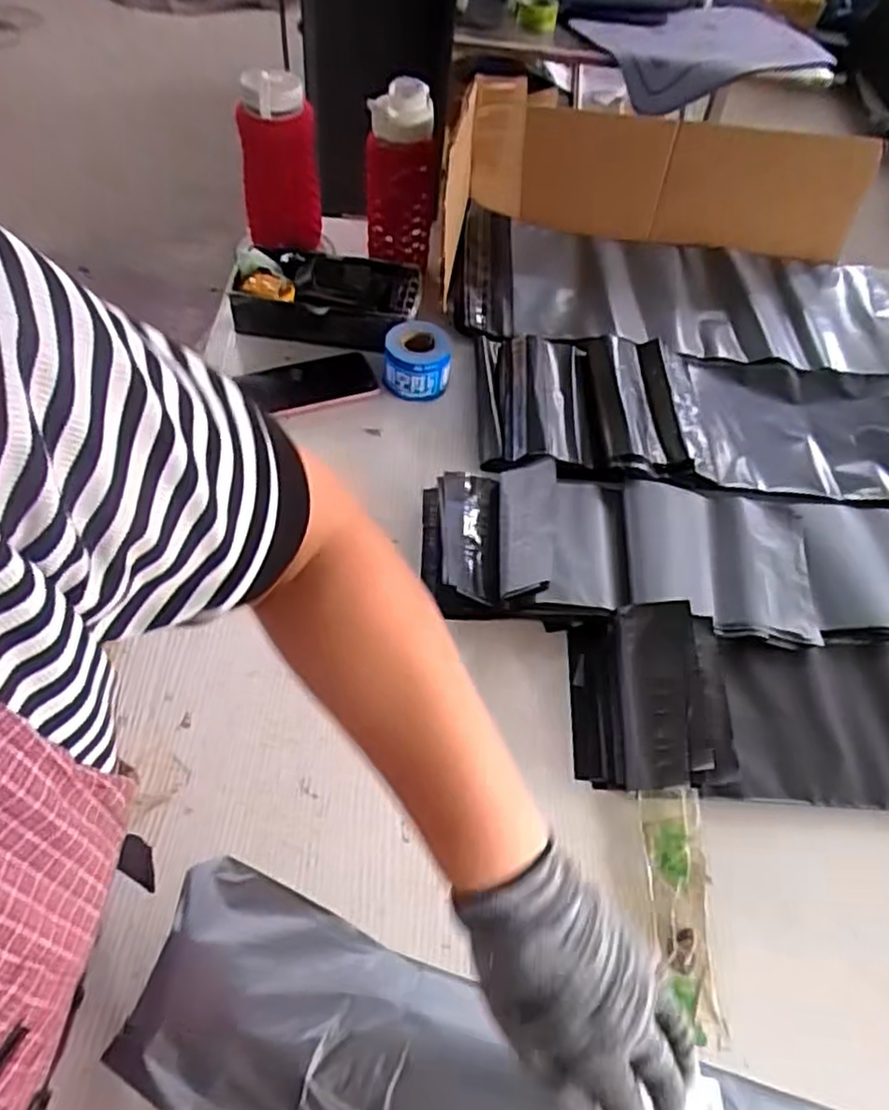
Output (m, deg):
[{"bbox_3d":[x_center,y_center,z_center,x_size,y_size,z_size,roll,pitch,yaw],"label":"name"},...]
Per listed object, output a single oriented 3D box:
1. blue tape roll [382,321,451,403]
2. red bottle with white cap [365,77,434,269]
[{"bbox_3d":[-0.032,-0.226,0.824,0.075,0.064,0.071,3,52,-4],"label":"blue tape roll"},{"bbox_3d":[-0.055,-0.466,0.879,0.082,0.199,0.070,0,55,-6],"label":"red bottle with white cap"}]

